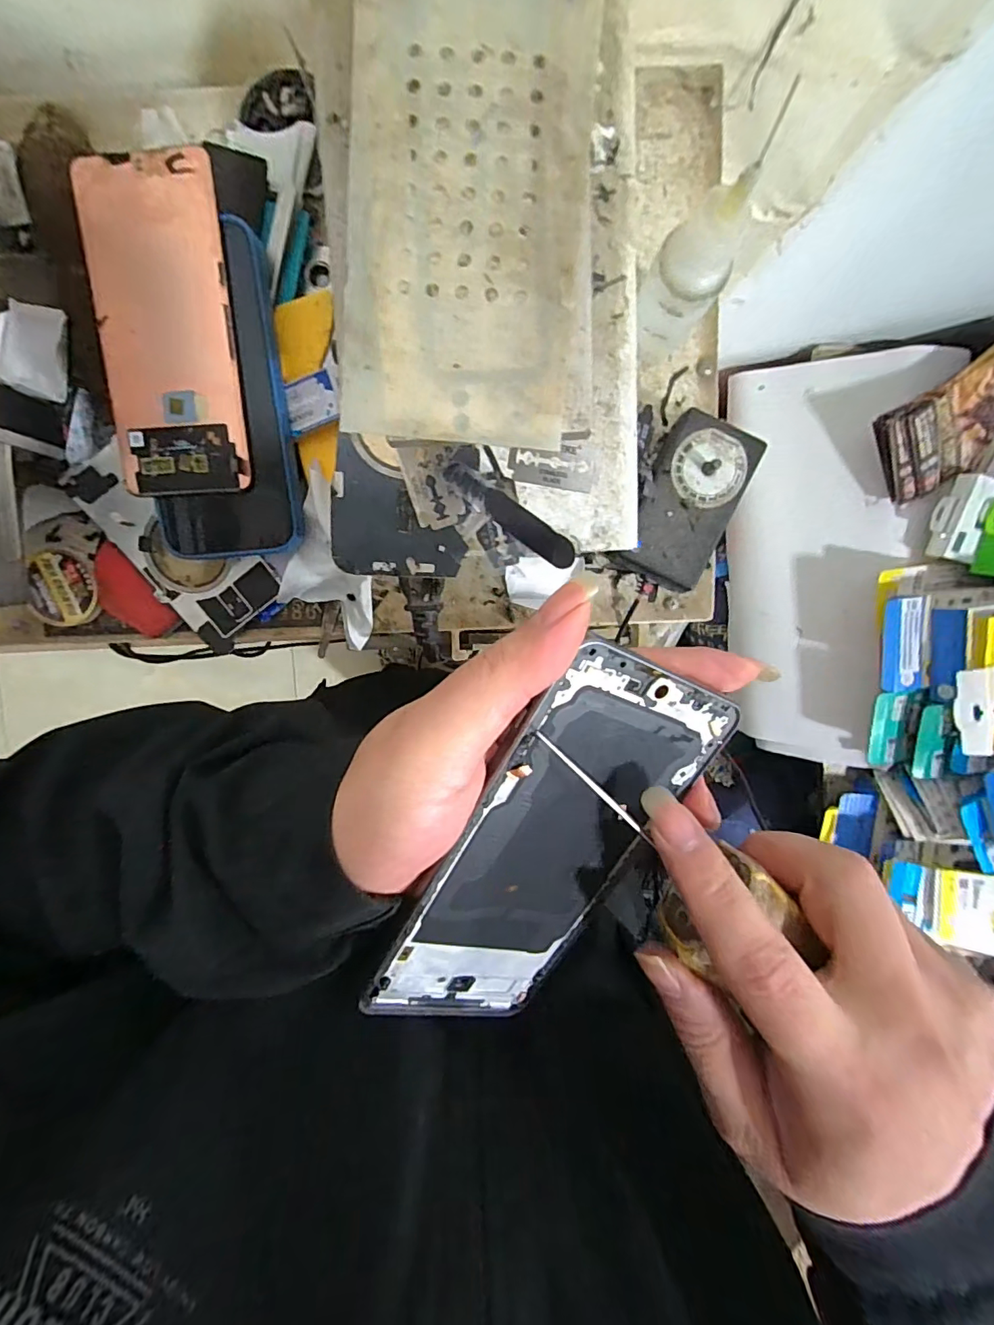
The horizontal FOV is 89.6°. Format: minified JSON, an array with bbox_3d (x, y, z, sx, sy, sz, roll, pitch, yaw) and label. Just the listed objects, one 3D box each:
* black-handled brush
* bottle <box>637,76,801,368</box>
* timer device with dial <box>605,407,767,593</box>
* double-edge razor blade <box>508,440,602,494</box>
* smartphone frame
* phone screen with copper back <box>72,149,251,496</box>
[{"bbox_3d":[0.006,-0.068,0.232,0.070,0.005,0.013,34,94,-6],"label":"black-handled brush"},{"bbox_3d":[0.094,-0.185,0.231,0.033,0.127,0.038,36,94,-6],"label":"bottle"},{"bbox_3d":[0.106,-0.090,0.289,0.048,0.031,0.088,25,95,-5],"label":"timer device with dial"},{"bbox_3d":[0.026,-0.092,0.230,0.040,0.004,0.021,9,96,-3],"label":"double-edge razor blade"},{"bbox_3d":[0.016,0.071,0.177,0.069,0.004,0.160,22,108,-27],"label":"smartphone frame"},{"bbox_3d":[-0.174,-0.173,0.263,0.072,0.005,0.158,-1,101,5],"label":"phone screen with copper back"}]

